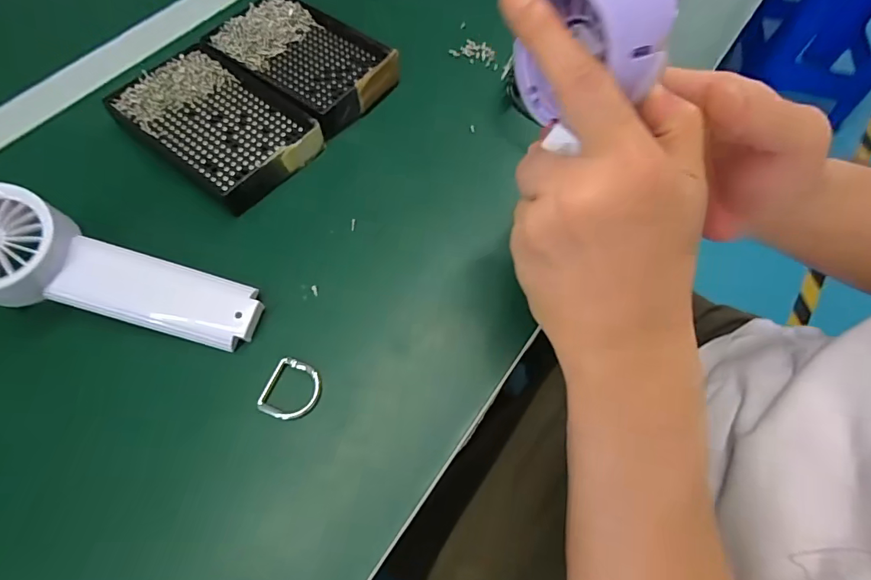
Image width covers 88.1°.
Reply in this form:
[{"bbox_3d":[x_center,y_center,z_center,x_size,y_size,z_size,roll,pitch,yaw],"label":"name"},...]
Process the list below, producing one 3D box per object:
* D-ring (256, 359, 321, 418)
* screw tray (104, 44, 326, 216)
[{"bbox_3d":[-0.083,0.057,0.261,0.029,0.004,0.033,17,65,6],"label":"D-ring"},{"bbox_3d":[-0.162,-0.124,0.338,0.138,0.028,0.089,37,68,16],"label":"screw tray"}]

